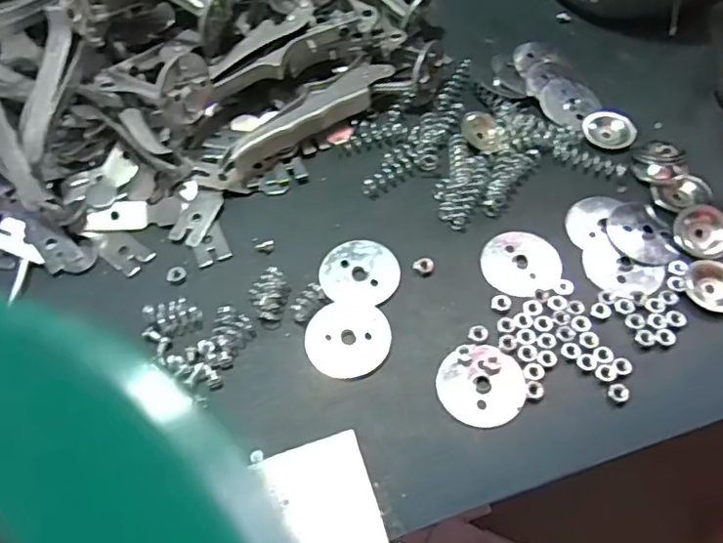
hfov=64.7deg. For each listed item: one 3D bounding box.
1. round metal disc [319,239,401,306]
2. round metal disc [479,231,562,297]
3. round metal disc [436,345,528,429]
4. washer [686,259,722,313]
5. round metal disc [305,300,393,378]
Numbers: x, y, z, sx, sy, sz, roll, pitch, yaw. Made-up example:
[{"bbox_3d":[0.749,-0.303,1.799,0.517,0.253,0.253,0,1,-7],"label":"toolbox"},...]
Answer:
[{"bbox_3d":[-0.001,-0.001,0.349,0.047,0.004,0.042,4,61,4],"label":"round metal disc"},{"bbox_3d":[0.097,-0.006,0.348,0.045,0.004,0.046,-1,61,2],"label":"round metal disc"},{"bbox_3d":[0.065,0.062,0.310,0.046,0.004,0.044,-1,61,2],"label":"round metal disc"},{"bbox_3d":[0.207,0.009,0.332,0.033,0.004,0.031,-1,61,2],"label":"washer"},{"bbox_3d":[-0.008,0.038,0.327,0.047,0.004,0.046,-1,61,2],"label":"round metal disc"}]

